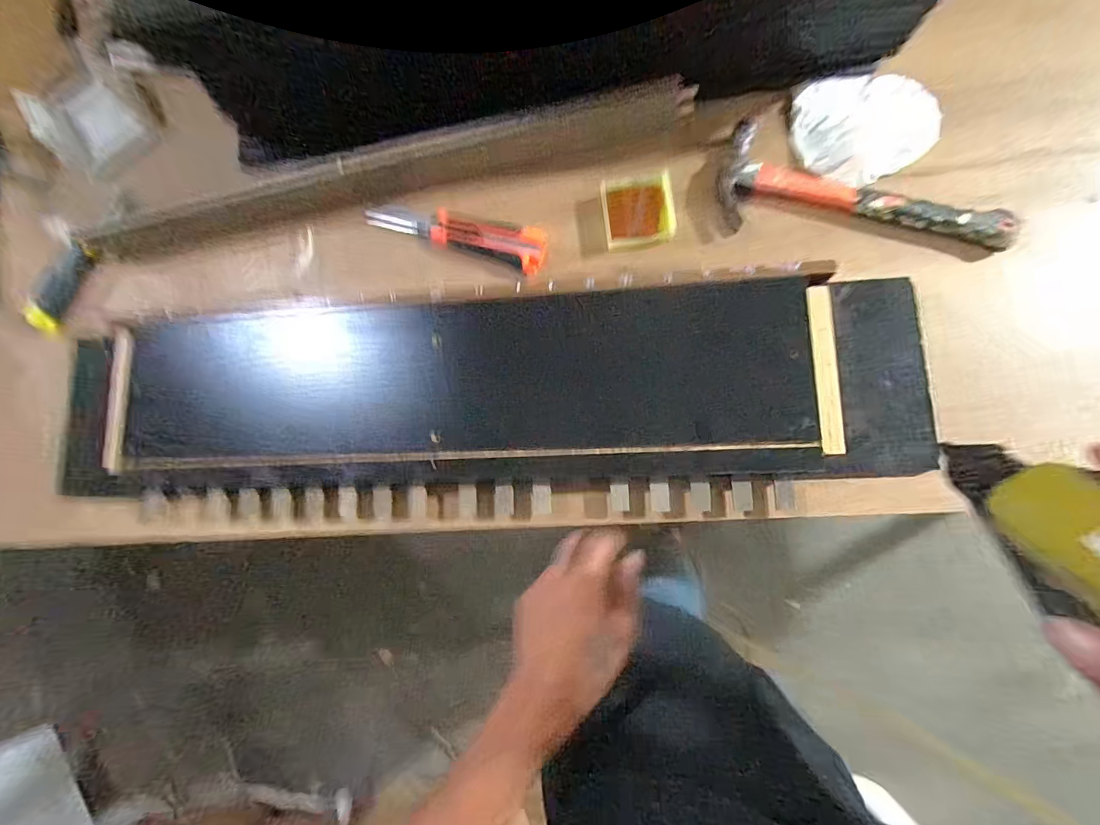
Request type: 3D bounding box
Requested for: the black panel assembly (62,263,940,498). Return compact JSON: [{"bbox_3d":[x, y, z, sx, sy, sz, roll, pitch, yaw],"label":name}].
[{"bbox_3d":[-0.109,-0.006,0.472,0.890,0.049,0.215,-3,85,8],"label":"black panel assembly"}]

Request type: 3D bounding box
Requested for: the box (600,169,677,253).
[{"bbox_3d":[0.090,-0.203,0.481,0.070,0.019,0.073,-10,83,7],"label":"box"}]

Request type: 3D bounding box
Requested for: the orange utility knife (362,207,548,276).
[{"bbox_3d":[-0.099,-0.197,0.504,0.202,0.015,0.050,21,88,9],"label":"orange utility knife"}]

